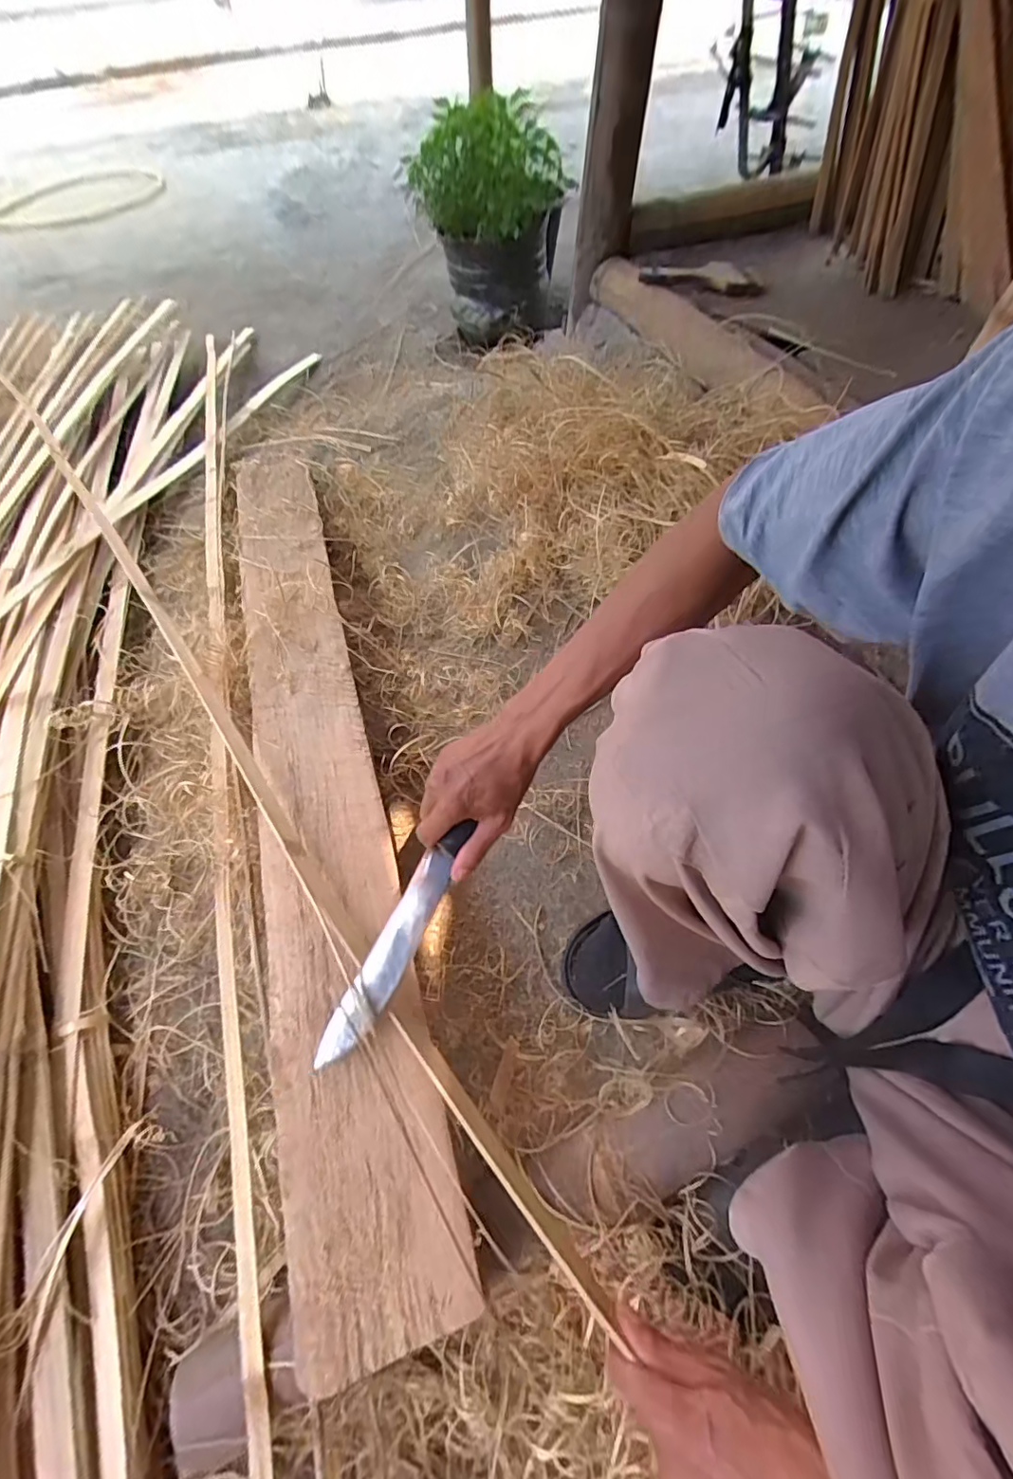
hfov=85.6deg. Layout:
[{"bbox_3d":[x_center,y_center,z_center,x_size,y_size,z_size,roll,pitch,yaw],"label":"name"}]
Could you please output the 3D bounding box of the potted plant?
[{"bbox_3d":[-0.033,-1.116,1.197,0.259,0.357,0.377,17,60,11],"label":"potted plant"}]

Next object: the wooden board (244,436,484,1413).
[{"bbox_3d":[-0.231,-0.033,0.632,0.126,0.034,1.073,-14,58,-12],"label":"wooden board"}]

